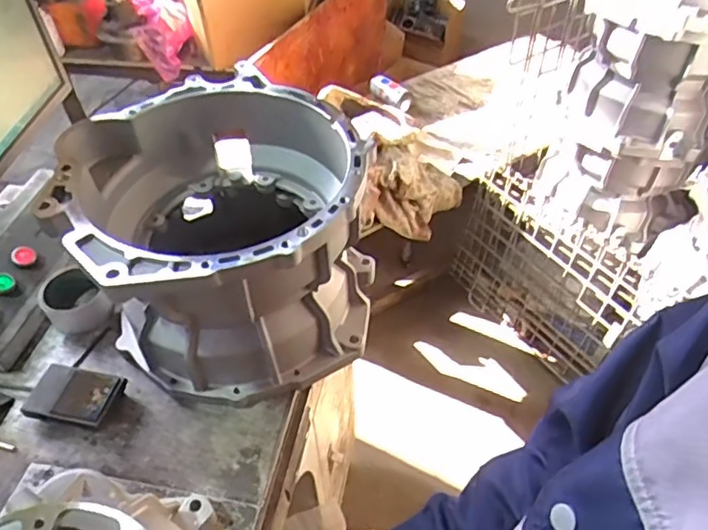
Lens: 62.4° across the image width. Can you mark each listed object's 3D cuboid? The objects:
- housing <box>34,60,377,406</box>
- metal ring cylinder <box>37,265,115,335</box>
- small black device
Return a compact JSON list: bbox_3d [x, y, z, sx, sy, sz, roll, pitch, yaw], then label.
[{"bbox_3d":[-0.156,-0.025,0.711,0.315,0.251,0.329,-1,47,1],"label":"housing"},{"bbox_3d":[-0.382,0.049,0.791,0.088,0.068,0.064,25,53,22],"label":"metal ring cylinder"},{"bbox_3d":[-0.335,0.156,0.697,0.100,0.021,0.068,9,48,9],"label":"small black device"}]

